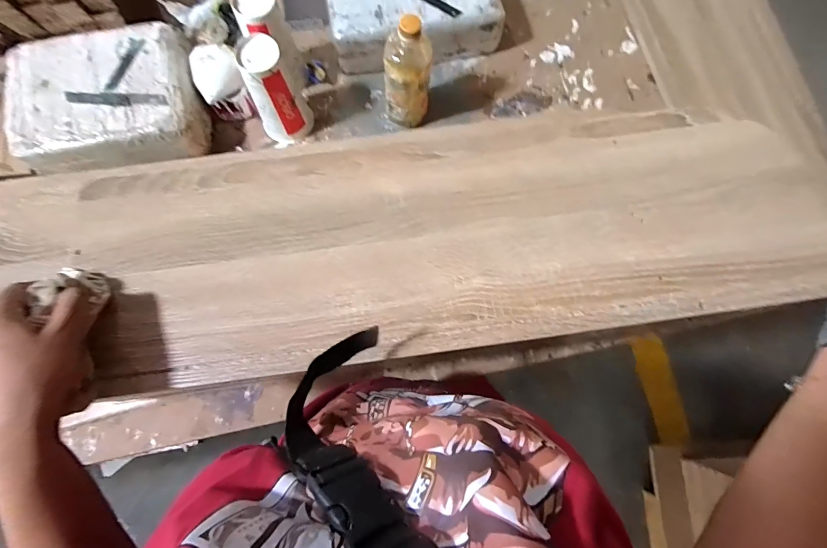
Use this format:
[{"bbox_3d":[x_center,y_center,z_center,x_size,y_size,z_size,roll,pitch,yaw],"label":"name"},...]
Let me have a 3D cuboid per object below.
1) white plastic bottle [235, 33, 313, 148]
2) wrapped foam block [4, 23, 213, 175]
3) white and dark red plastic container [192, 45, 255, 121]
[{"bbox_3d":[-0.217,-0.284,0.645,0.079,0.162,0.076,-30,80,-8],"label":"white plastic bottle"},{"bbox_3d":[-0.484,-0.272,0.664,0.277,0.084,0.210,-12,78,-4],"label":"wrapped foam block"},{"bbox_3d":[-0.315,-0.319,0.683,0.079,0.084,0.092,-25,79,-7],"label":"white and dark red plastic container"}]

